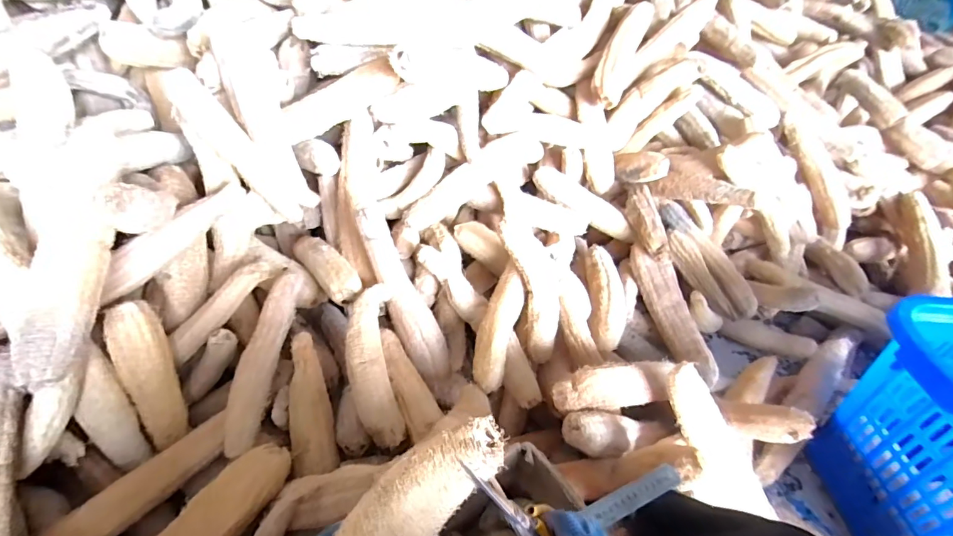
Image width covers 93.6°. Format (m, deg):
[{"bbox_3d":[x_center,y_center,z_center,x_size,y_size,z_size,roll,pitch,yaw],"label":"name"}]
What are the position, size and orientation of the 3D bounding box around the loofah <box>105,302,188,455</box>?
[{"bbox_3d":[-0.538,0.174,0.734,0.075,0.245,0.052,-14,12,-19],"label":"loofah"}]

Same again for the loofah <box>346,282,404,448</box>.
[{"bbox_3d":[-0.180,0.159,0.776,0.083,0.059,0.286,-7,65,-13],"label":"loofah"}]

